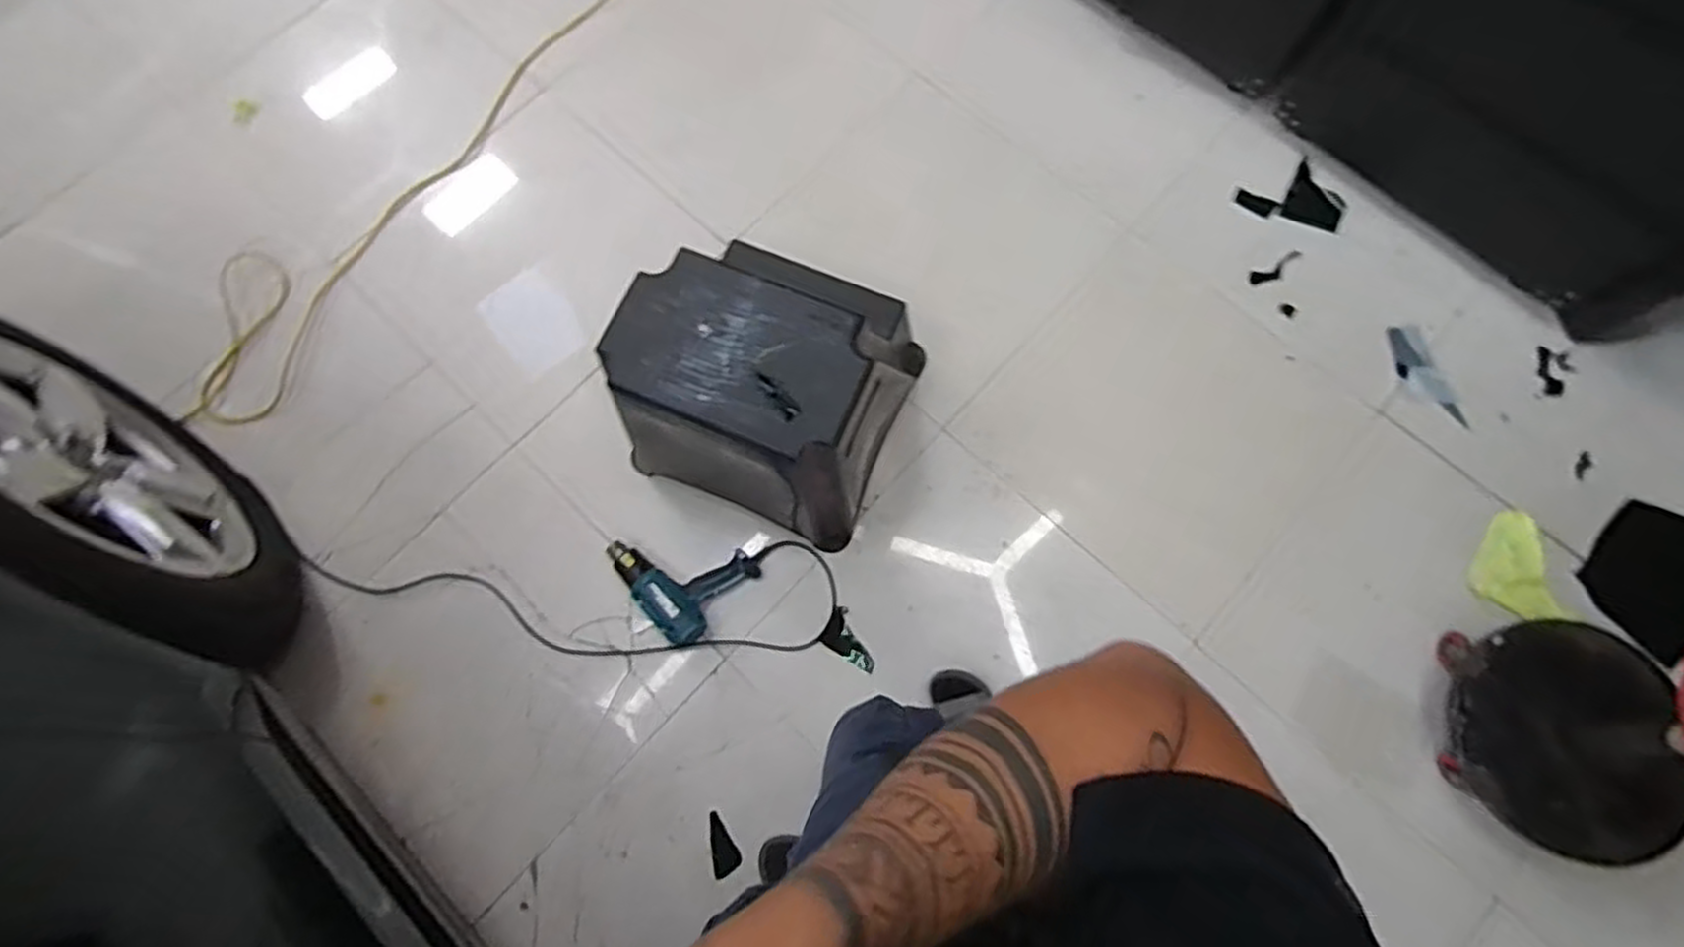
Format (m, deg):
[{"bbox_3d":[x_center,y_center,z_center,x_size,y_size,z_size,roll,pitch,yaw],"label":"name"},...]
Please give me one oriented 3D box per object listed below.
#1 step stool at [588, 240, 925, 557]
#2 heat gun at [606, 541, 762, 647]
[{"bbox_3d":[-0.121,-0.176,1.327,0.423,0.384,0.414,23,75,8],"label":"step stool"},{"bbox_3d":[-0.297,0.170,1.394,0.227,0.076,0.197,40,78,12],"label":"heat gun"}]

